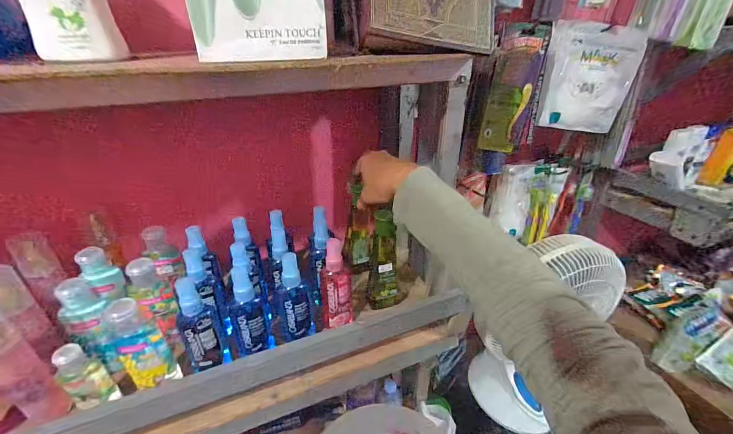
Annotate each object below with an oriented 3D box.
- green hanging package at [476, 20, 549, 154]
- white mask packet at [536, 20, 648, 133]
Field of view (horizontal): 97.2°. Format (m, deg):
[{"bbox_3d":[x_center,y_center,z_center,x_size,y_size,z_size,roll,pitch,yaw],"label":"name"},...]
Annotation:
[{"bbox_3d":[0.254,-0.217,0.557,0.073,0.194,0.041,-7,29,-11],"label":"green hanging package"},{"bbox_3d":[0.407,-0.250,0.587,0.155,0.175,0.022,5,22,5],"label":"white mask packet"}]

